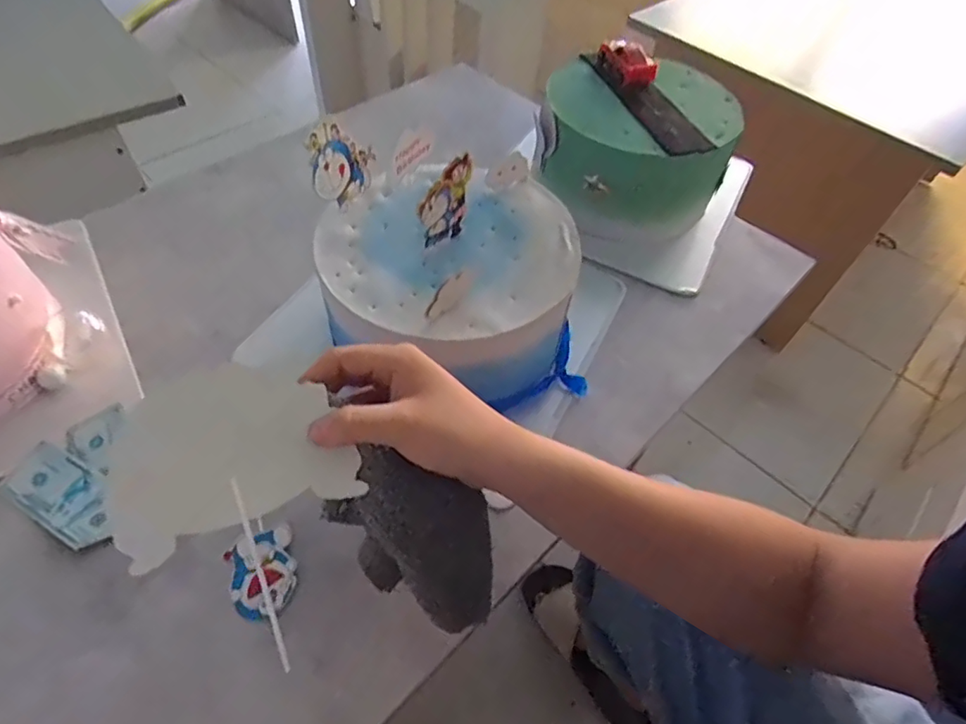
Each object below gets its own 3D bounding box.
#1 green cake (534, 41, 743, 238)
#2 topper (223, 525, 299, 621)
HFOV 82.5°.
[{"bbox_3d":[0.157,-0.228,0.579,0.181,0.134,0.173,21,55,12],"label":"green cake"},{"bbox_3d":[-0.145,0.139,0.365,0.042,0.006,0.053,-12,56,-12],"label":"topper"}]

